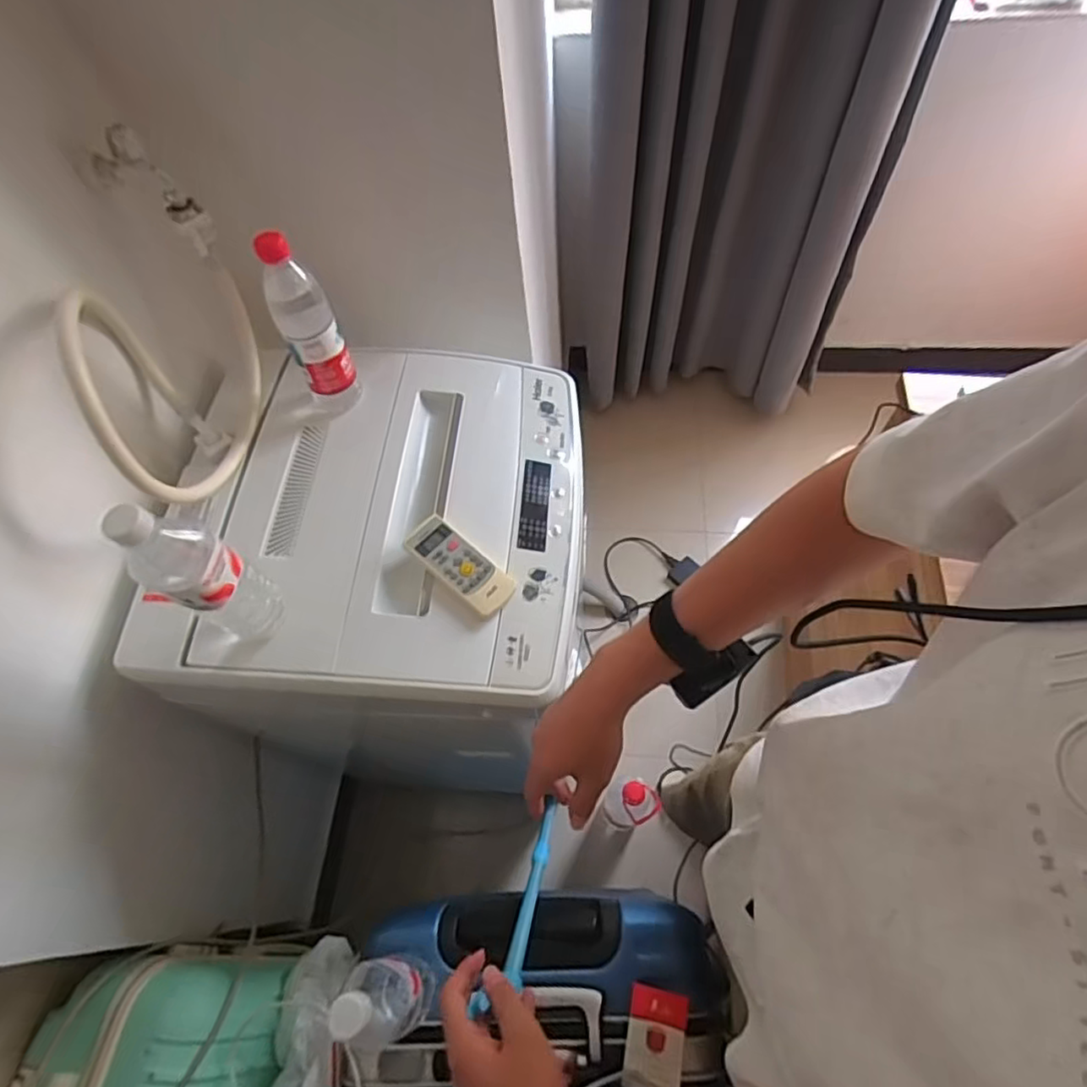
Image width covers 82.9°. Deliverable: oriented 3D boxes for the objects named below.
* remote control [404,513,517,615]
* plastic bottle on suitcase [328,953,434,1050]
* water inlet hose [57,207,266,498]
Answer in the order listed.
[{"bbox_3d":[-0.093,0.022,0.692,0.131,0.029,0.055,34,69,20],"label":"remote control"},{"bbox_3d":[-0.155,0.450,0.606,0.061,0.230,0.069,23,65,15],"label":"plastic bottle on suitcase"},{"bbox_3d":[-0.399,-0.196,0.699,0.154,0.224,0.302,-22,62,-8],"label":"water inlet hose"}]

